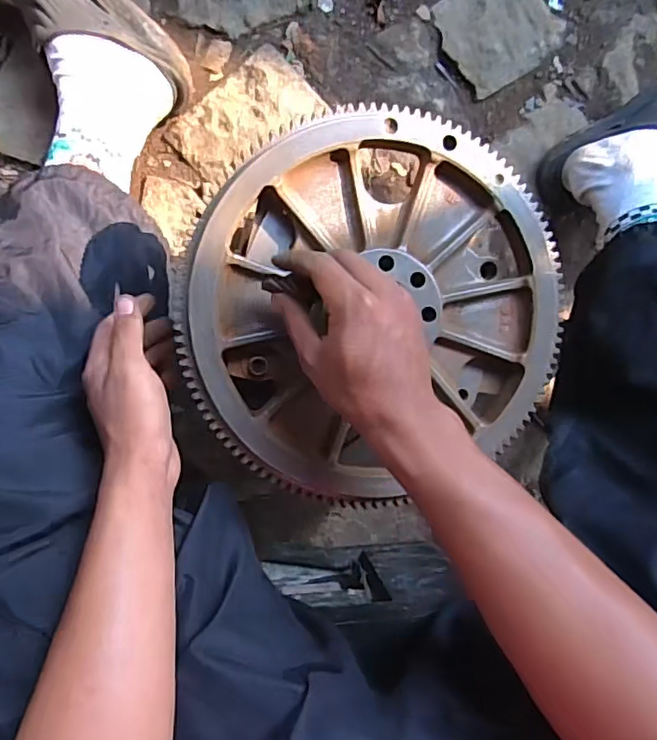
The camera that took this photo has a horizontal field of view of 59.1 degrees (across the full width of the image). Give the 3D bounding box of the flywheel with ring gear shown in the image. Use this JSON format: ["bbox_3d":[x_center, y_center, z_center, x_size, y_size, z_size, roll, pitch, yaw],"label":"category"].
[{"bbox_3d":[0.038,-0.052,0.469,0.302,0.040,0.290,0,90,-9],"label":"flywheel with ring gear"}]

